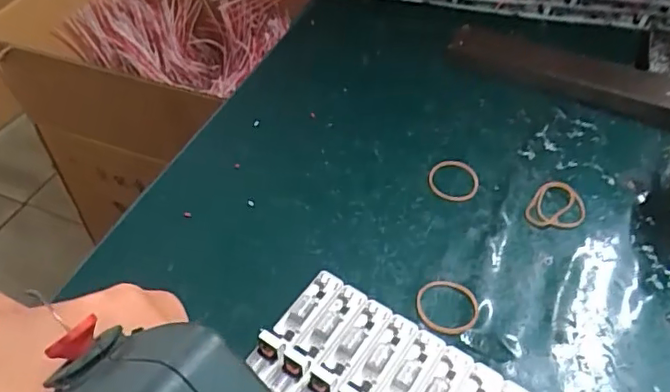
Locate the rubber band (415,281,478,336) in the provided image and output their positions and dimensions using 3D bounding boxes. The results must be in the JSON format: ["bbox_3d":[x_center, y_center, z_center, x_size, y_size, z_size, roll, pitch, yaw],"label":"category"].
[{"bbox_3d":[0.057,0.057,0.295,0.031,0.004,0.031,0,48,0],"label":"rubber band"}]

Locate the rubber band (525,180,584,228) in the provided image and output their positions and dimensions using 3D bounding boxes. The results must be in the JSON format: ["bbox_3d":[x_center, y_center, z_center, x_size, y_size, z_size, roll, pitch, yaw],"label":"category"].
[{"bbox_3d":[0.130,0.006,0.337,0.029,0.004,0.038,28,54,23],"label":"rubber band"}]

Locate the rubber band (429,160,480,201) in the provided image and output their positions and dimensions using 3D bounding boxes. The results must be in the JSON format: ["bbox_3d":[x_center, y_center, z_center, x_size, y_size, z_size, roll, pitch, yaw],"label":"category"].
[{"bbox_3d":[0.072,-0.009,0.350,0.030,0.005,0.030,2,55,-3],"label":"rubber band"}]

